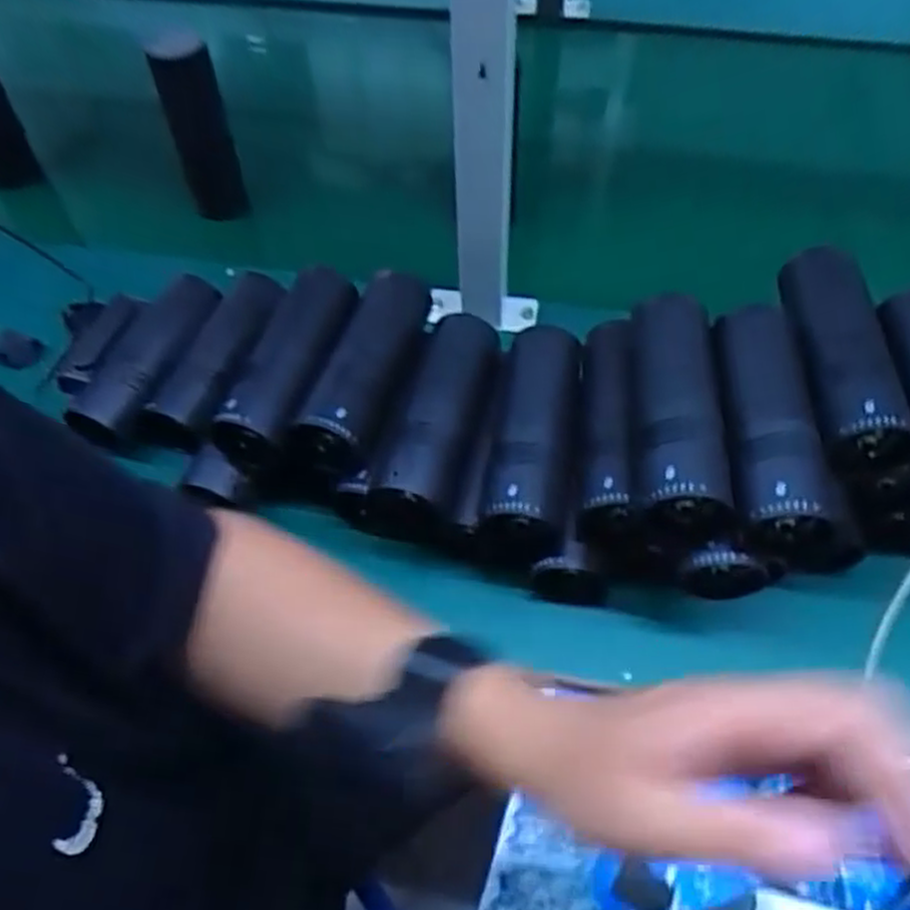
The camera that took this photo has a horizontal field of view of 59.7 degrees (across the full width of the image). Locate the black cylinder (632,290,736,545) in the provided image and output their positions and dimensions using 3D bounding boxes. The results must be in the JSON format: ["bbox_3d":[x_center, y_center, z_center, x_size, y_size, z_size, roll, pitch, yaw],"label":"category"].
[{"bbox_3d":[0.138,-0.023,0.495,0.060,0.058,0.150,2,57,4],"label":"black cylinder"}]

